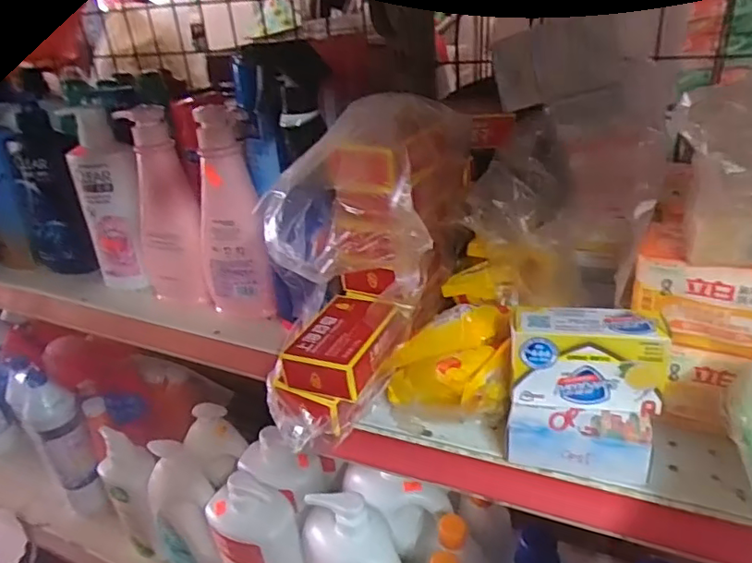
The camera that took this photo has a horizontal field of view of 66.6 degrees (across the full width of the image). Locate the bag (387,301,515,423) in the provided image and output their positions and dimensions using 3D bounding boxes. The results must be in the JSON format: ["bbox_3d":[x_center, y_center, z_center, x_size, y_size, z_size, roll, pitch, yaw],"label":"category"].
[{"bbox_3d":[0.056,0.066,0.435,0.093,0.068,0.071,-3,27,5],"label":"bag"}]

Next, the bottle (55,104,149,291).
[{"bbox_3d":[-0.297,-0.089,0.649,0.064,0.206,0.054,-17,29,-22],"label":"bottle"}]

